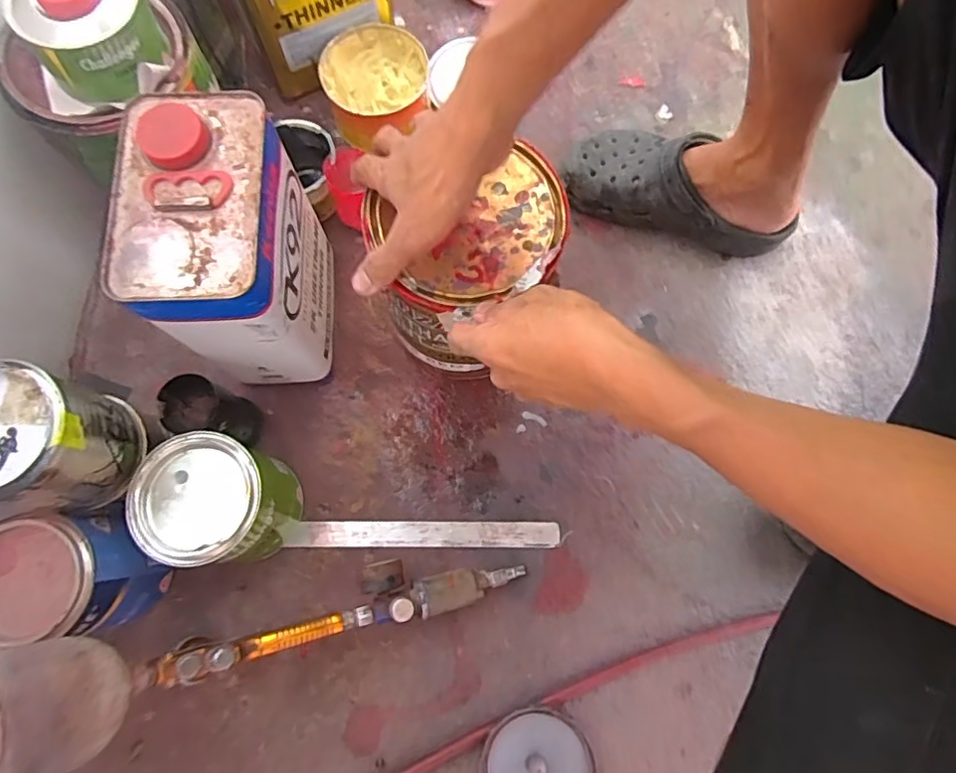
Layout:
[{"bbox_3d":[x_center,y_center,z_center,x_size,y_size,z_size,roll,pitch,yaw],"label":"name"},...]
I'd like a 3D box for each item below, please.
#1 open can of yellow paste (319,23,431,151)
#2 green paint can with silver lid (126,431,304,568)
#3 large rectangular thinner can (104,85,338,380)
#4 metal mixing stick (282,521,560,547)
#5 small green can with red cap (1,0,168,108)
[{"bbox_3d":[-0.113,-0.347,0.681,0.123,0.071,0.125,0,77,-1],"label":"open can of yellow paste"},{"bbox_3d":[-0.234,0.105,0.537,0.100,0.137,0.103,0,77,-1],"label":"green paint can with silver lid"},{"bbox_3d":[-0.209,-0.117,0.507,0.107,0.215,0.165,-1,77,-1],"label":"large rectangular thinner can"},{"bbox_3d":[-0.057,0.153,0.594,0.277,0.011,0.025,0,77,-1],"label":"metal mixing stick"},{"bbox_3d":[-0.319,-0.296,0.478,0.096,0.072,0.099,0,77,-1],"label":"small green can with red cap"}]

